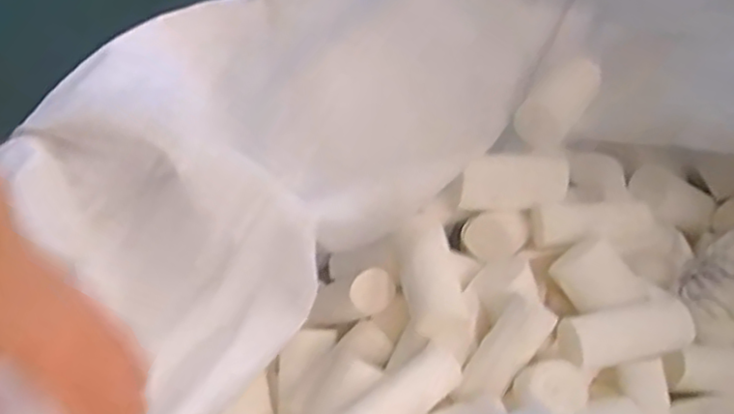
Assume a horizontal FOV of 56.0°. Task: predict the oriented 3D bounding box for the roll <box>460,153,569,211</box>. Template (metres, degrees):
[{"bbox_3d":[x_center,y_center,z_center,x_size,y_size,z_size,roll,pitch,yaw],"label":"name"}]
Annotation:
[{"bbox_3d":[0.159,-0.027,0.744,0.116,0.053,0.052,-8,55,-4],"label":"roll"}]

